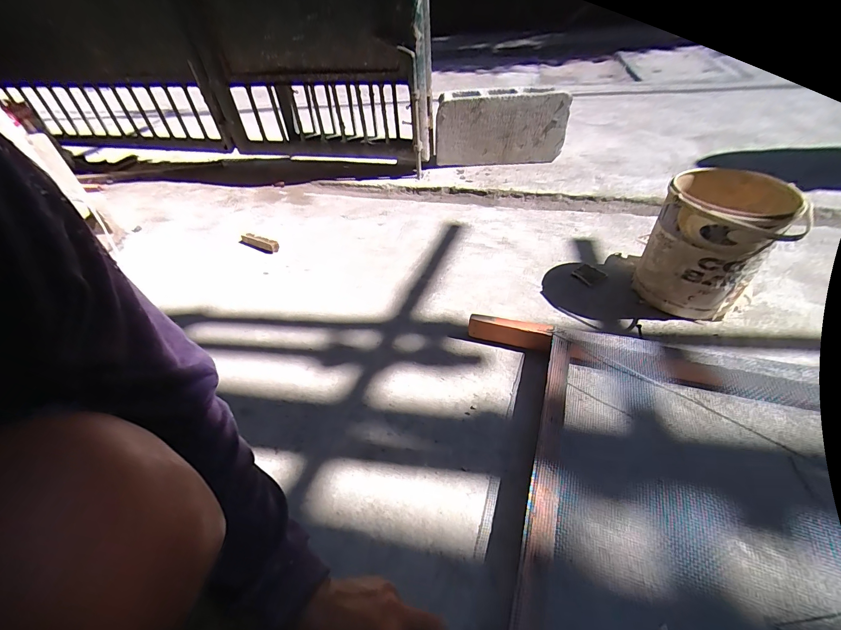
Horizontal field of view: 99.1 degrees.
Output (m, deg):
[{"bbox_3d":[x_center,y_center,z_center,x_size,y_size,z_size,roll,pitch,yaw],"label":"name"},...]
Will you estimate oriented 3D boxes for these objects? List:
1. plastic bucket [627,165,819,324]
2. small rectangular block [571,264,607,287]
[{"bbox_3d":[0.494,-0.122,0.622,0.163,0.205,0.170,19,50,23],"label":"plastic bucket"},{"bbox_3d":[0.346,-0.083,0.738,0.052,0.005,0.052,-28,49,-21],"label":"small rectangular block"}]

